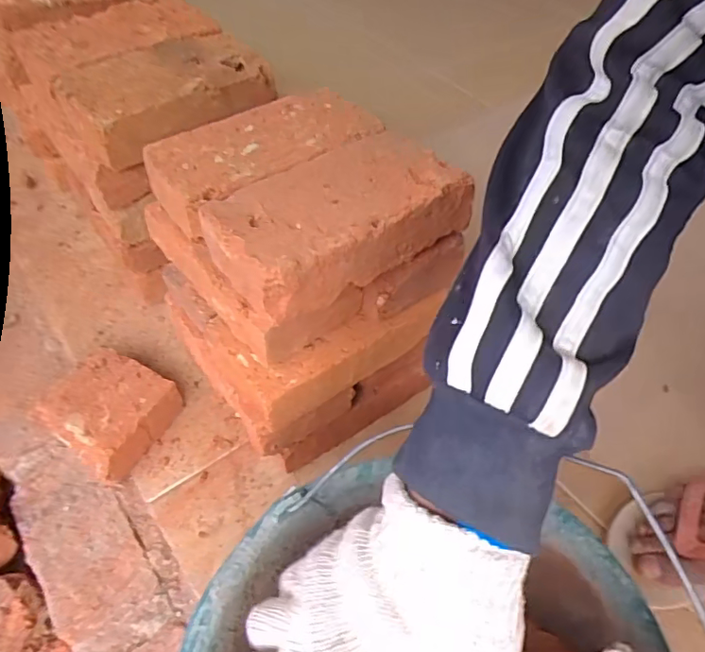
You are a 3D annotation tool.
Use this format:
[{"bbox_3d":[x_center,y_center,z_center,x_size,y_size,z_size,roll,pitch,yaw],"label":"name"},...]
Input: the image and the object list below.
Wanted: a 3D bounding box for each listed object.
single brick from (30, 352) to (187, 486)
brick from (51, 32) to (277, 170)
[{"bbox_3d":[-0.235,0.088,0.535,0.111,0.060,0.101,27,54,17],"label":"single brick"},{"bbox_3d":[-0.168,-0.219,0.513,0.187,0.057,0.104,-31,58,-25],"label":"brick"}]

